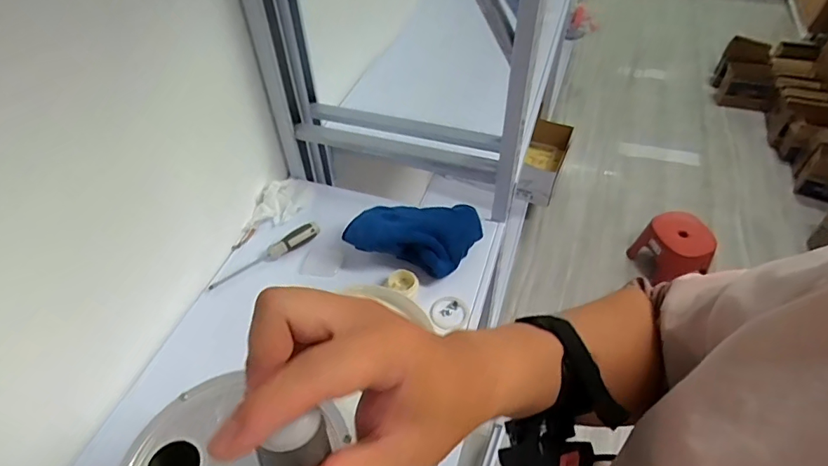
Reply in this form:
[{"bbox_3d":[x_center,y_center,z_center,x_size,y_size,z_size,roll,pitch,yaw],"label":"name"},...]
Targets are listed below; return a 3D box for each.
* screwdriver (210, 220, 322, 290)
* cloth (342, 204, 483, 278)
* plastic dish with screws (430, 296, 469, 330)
[{"bbox_3d":[-0.230,0.035,0.770,0.182,0.025,0.029,-31,54,-24],"label":"screwdriver"},{"bbox_3d":[0.004,0.000,0.755,0.188,0.076,0.113,12,49,12],"label":"cloth"},{"bbox_3d":[0.051,0.114,0.706,0.053,0.016,0.048,0,48,1],"label":"plastic dish with screws"}]

